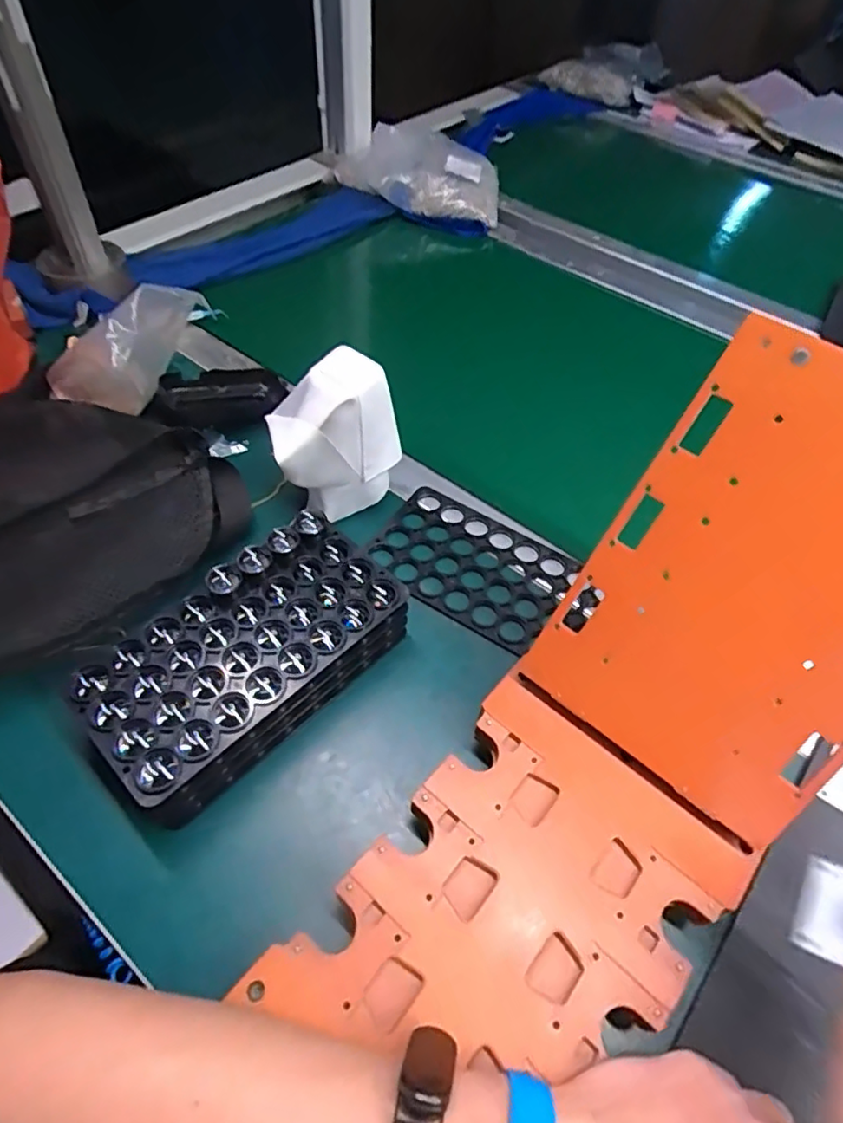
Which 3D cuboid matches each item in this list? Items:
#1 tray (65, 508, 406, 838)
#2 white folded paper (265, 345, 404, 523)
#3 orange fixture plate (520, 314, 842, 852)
[{"bbox_3d":[-0.111,0.059,0.390,0.097,0.067,0.194,38,60,23],"label":"tray"},{"bbox_3d":[-0.066,-0.091,0.470,0.101,0.123,0.059,-20,57,-18],"label":"white folded paper"},{"bbox_3d":[0.175,0.017,0.313,0.159,0.230,0.007,36,21,20],"label":"orange fixture plate"}]

